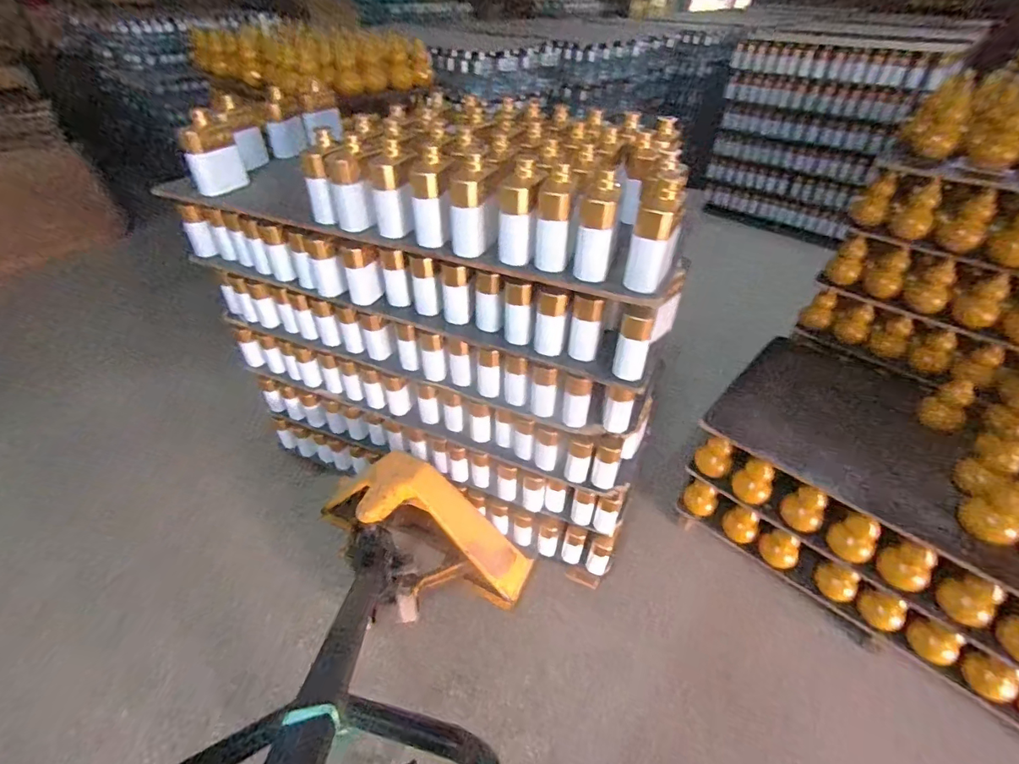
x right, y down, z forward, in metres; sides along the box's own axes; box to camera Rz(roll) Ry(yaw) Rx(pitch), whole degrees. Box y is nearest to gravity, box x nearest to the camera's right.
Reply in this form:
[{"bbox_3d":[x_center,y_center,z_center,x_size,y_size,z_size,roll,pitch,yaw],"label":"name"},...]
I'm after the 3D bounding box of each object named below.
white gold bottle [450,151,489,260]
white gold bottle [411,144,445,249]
[{"bbox_3d":[-0.070,-0.301,0.825,0.072,0.150,0.074,-7,45,-5],"label":"white gold bottle"},{"bbox_3d":[-0.145,-0.321,0.848,0.057,0.154,0.061,-7,45,-5],"label":"white gold bottle"}]

